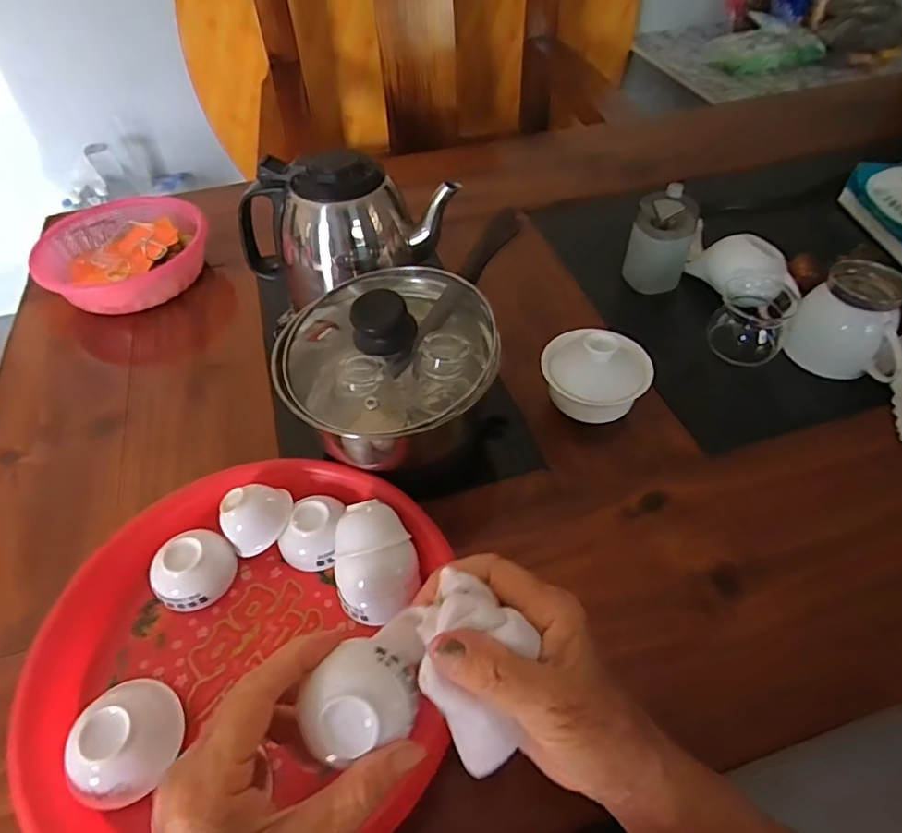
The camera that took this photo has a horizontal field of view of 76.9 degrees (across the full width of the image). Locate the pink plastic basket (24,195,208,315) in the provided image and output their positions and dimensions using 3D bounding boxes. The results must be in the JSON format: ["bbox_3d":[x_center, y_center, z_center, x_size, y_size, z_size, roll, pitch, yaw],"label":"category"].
[{"bbox_3d":[-0.343,-0.171,0.607,0.150,0.057,0.160,-2,49,2],"label":"pink plastic basket"}]

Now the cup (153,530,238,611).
[{"bbox_3d":[-0.171,0.103,0.380,0.047,0.028,0.051,-2,49,2],"label":"cup"}]

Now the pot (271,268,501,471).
[{"bbox_3d":[-0.053,-0.046,0.420,0.144,0.103,0.135,-2,49,2],"label":"pot"}]

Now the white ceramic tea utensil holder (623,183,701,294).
[{"bbox_3d":[0.208,-0.170,0.560,0.053,0.087,0.053,-2,49,2],"label":"white ceramic tea utensil holder"}]

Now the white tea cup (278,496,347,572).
[{"bbox_3d":[-0.095,0.082,0.396,0.043,0.028,0.043,-2,49,2],"label":"white tea cup"}]

